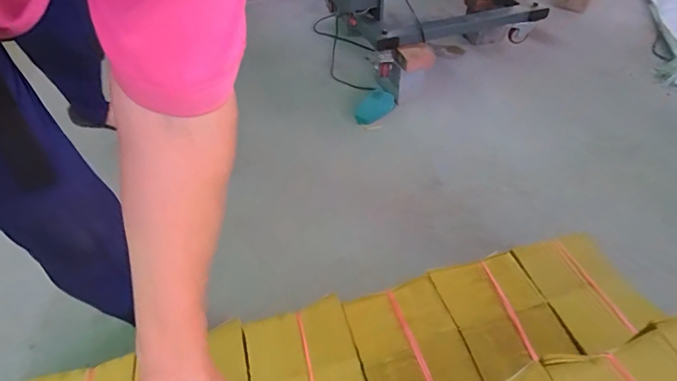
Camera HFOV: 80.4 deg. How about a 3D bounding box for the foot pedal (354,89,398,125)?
[{"bbox_3d":[0.120,-0.283,1.372,0.143,0.032,0.090,-39,86,0],"label":"foot pedal"}]

